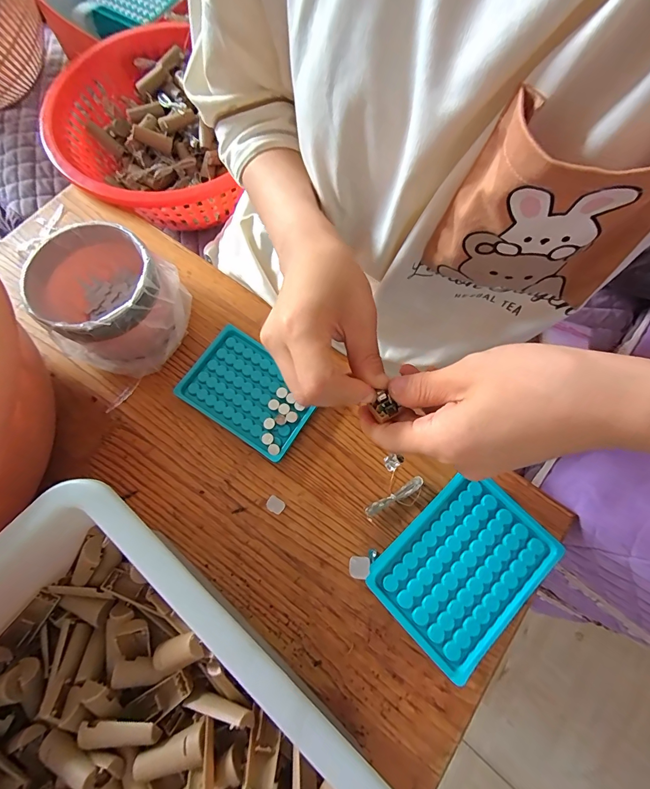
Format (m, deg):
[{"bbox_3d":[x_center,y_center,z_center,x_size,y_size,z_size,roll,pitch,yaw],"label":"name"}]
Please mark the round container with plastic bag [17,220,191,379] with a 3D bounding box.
[{"bbox_3d":[-0.214,-0.089,0.367,0.123,0.088,0.117,0,72,1],"label":"round container with plastic bag"}]

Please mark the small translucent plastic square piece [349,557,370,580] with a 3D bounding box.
[{"bbox_3d":[0.032,0.158,0.329,0.018,0.006,0.018,5,72,3],"label":"small translucent plastic square piece"}]

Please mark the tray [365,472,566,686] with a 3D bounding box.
[{"bbox_3d":[0.112,0.143,0.309,0.132,0.054,0.093,-43,76,-12],"label":"tray"}]

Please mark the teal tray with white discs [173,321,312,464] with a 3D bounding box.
[{"bbox_3d":[-0.076,-0.003,0.375,0.131,0.017,0.093,32,75,11],"label":"teal tray with white discs"}]

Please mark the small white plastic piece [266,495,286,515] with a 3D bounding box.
[{"bbox_3d":[-0.047,0.106,0.346,0.017,0.006,0.014,29,75,10],"label":"small white plastic piece"}]

